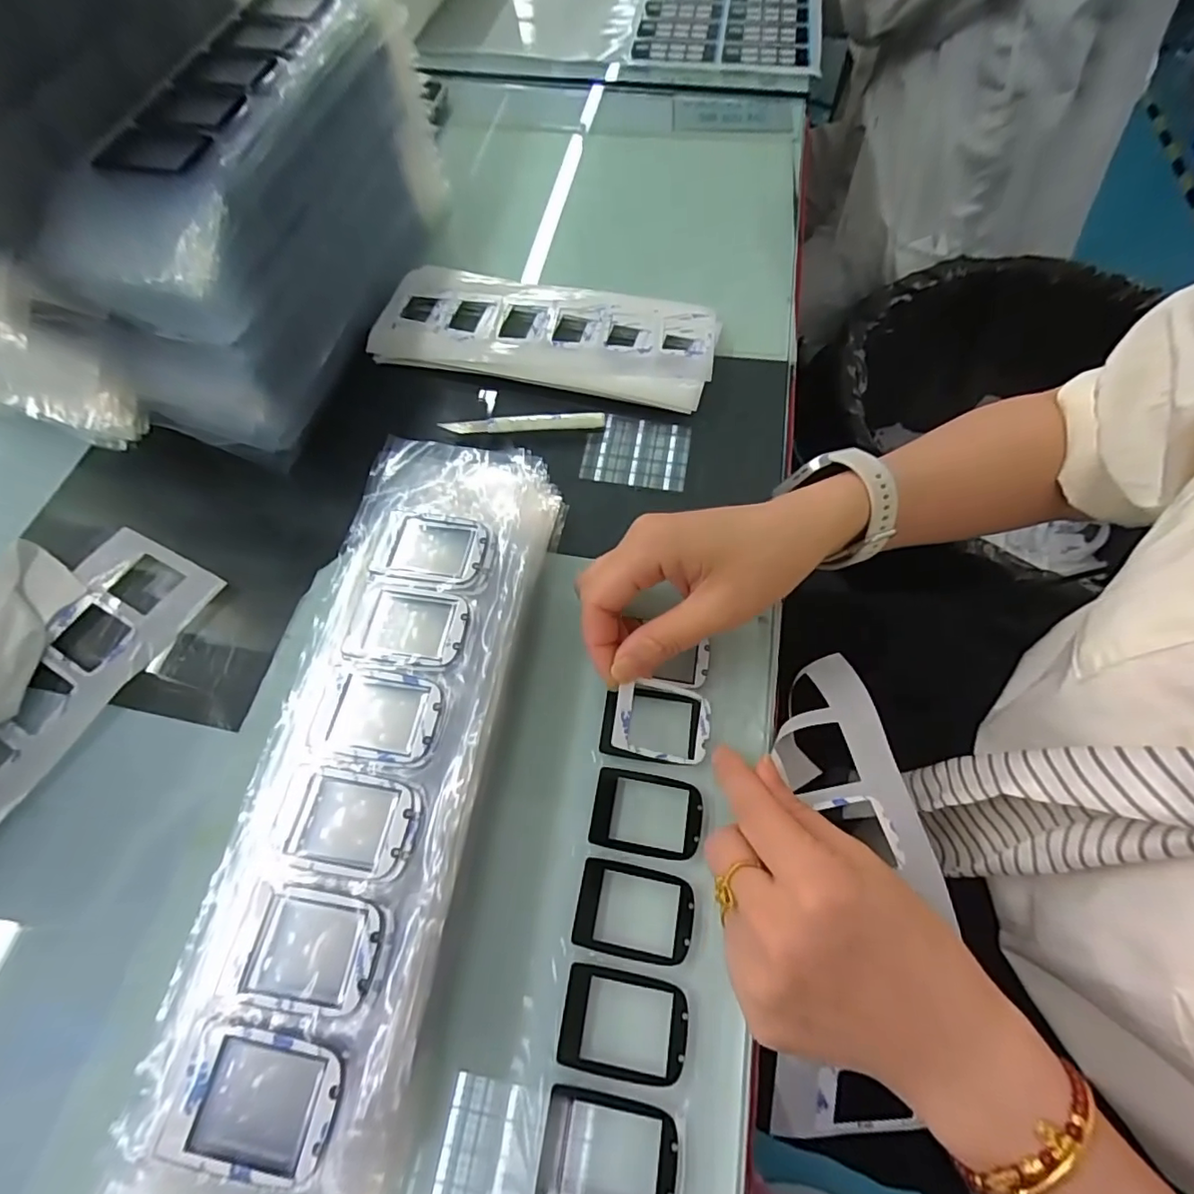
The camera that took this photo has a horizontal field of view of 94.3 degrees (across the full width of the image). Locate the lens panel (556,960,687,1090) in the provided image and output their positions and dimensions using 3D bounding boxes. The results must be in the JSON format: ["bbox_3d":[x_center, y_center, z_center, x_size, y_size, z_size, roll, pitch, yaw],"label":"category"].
[{"bbox_3d":[0.011,0.177,0.230,0.050,0.004,0.035,9,64,6],"label":"lens panel"}]

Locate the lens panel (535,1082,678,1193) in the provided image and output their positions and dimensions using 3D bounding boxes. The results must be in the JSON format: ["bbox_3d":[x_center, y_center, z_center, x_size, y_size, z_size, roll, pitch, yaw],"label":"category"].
[{"bbox_3d":[0.004,0.213,0.211,0.050,0.004,0.035,9,64,6],"label":"lens panel"}]

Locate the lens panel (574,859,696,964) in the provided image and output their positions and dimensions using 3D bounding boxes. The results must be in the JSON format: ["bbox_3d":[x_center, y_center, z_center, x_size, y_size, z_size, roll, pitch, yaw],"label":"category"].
[{"bbox_3d":[0.017,0.140,0.247,0.050,0.004,0.035,9,64,6],"label":"lens panel"}]

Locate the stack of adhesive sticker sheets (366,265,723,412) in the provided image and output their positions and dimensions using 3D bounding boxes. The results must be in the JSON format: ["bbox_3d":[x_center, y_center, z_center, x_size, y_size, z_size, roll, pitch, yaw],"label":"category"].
[{"bbox_3d":[-0.038,-0.189,0.396,0.238,0.022,0.091,12,65,7],"label":"stack of adhesive sticker sheets"}]

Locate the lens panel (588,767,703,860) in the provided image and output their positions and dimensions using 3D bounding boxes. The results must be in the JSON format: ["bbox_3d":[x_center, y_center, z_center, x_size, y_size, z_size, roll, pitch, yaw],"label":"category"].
[{"bbox_3d":[0.024,0.103,0.265,0.050,0.004,0.035,9,64,6],"label":"lens panel"}]

